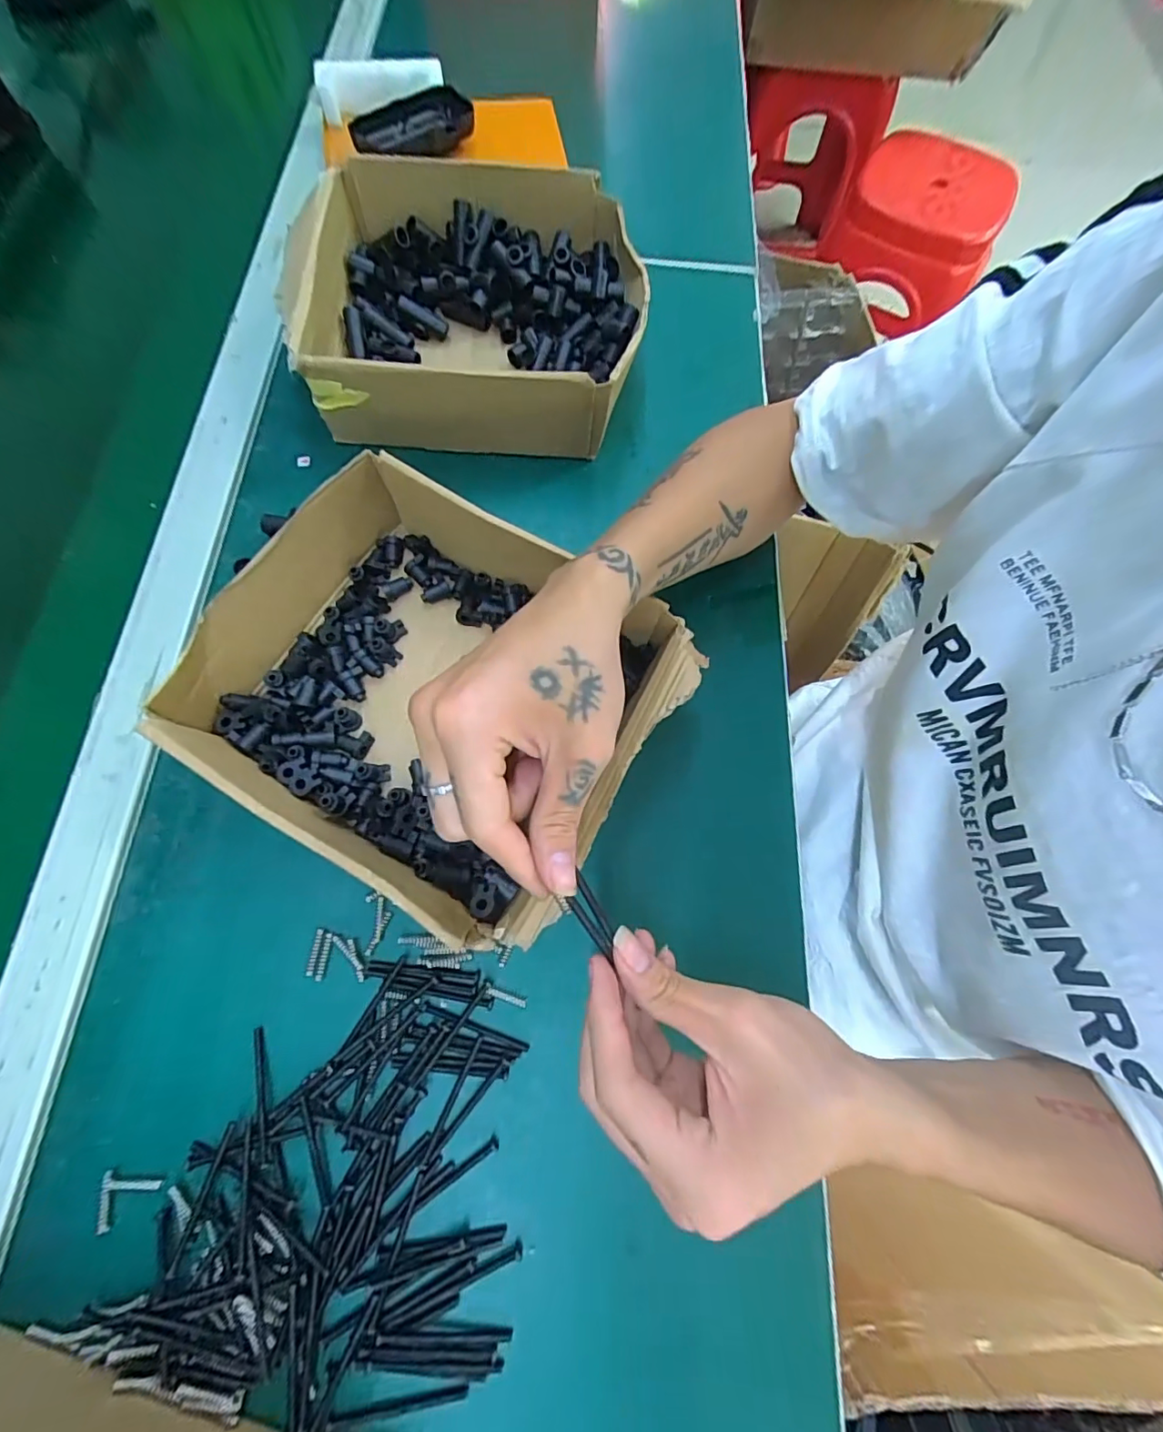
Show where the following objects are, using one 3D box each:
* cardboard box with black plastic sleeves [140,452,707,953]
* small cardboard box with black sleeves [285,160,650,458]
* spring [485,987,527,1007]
[{"bbox_3d":[-0.087,-0.016,0.308,0.247,0.070,0.198,31,74,8],"label":"cardboard box with black plastic sleeves"},{"bbox_3d":[-0.080,-0.309,0.408,0.247,0.078,0.215,6,72,0],"label":"small cardboard box with black sleeves"},{"bbox_3d":[-0.042,0.156,0.291,0.023,0.004,0.004,17,72,3],"label":"spring"}]

